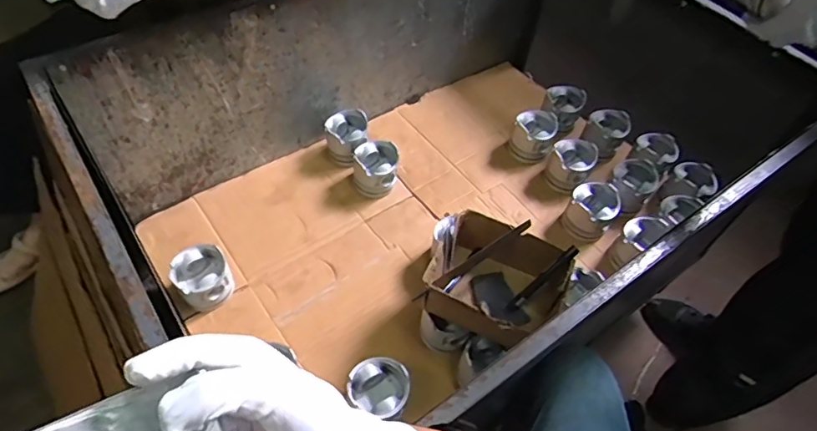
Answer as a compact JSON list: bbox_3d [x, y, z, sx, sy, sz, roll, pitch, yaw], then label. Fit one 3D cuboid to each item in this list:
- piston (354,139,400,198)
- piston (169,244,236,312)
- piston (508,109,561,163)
[{"bbox_3d":[-0.067,-0.098,1.107,0.087,0.083,0.095,3,53,-3],"label":"piston"},{"bbox_3d":[-0.360,0.112,0.928,0.090,0.076,0.090,3,53,-3],"label":"piston"},{"bbox_3d":[0.283,-0.179,1.199,0.095,0.094,0.098,3,53,-3],"label":"piston"}]

